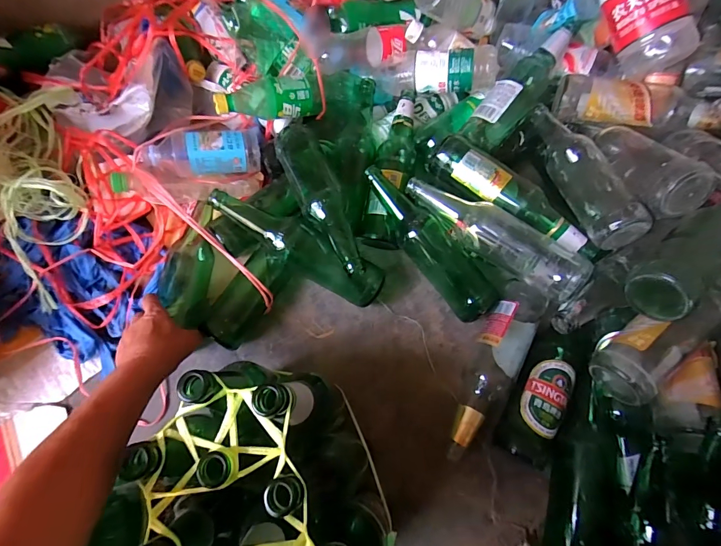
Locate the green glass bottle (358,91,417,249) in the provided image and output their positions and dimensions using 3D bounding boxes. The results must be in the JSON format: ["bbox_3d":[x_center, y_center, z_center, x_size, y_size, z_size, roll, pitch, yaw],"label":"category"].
[{"bbox_3d":[0.049,-0.169,0.609,0.072,0.063,0.264,10,71,5],"label":"green glass bottle"}]

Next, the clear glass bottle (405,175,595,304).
[{"bbox_3d":[0.184,-0.055,0.535,0.267,0.057,0.071,33,75,12],"label":"clear glass bottle"}]

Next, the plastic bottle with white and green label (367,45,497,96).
[{"bbox_3d":[0.119,-0.333,0.616,0.196,0.063,0.071,5,70,17],"label":"plastic bottle with white and green label"}]

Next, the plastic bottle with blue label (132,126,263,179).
[{"bbox_3d":[-0.253,-0.195,0.599,0.188,0.056,0.071,-9,70,-15],"label":"plastic bottle with blue label"}]

